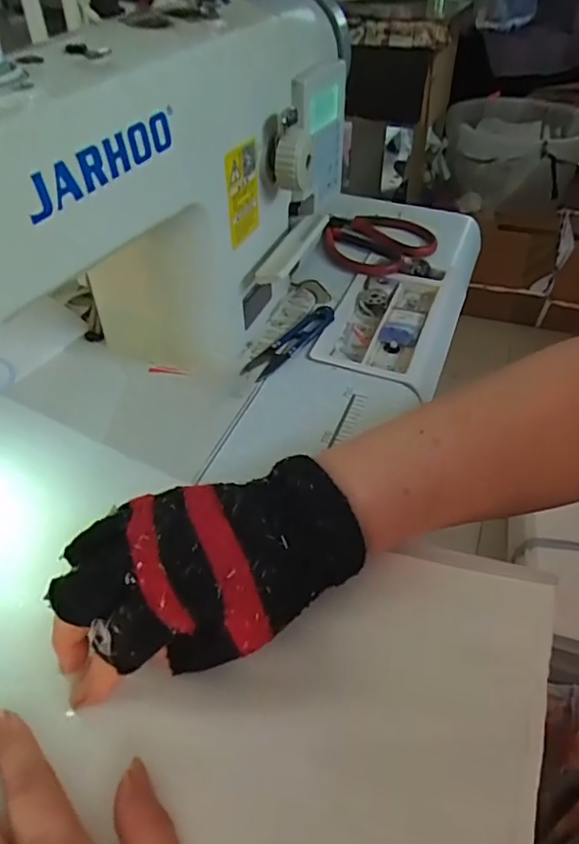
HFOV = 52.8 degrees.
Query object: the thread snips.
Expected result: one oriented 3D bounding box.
[{"bbox_3d":[0.003,-0.068,0.480,0.028,0.012,0.105,28,51,26],"label":"thread snips"}]

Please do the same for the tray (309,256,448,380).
[{"bbox_3d":[0.084,-0.096,0.527,0.081,0.026,0.182,15,46,15],"label":"tray"}]

